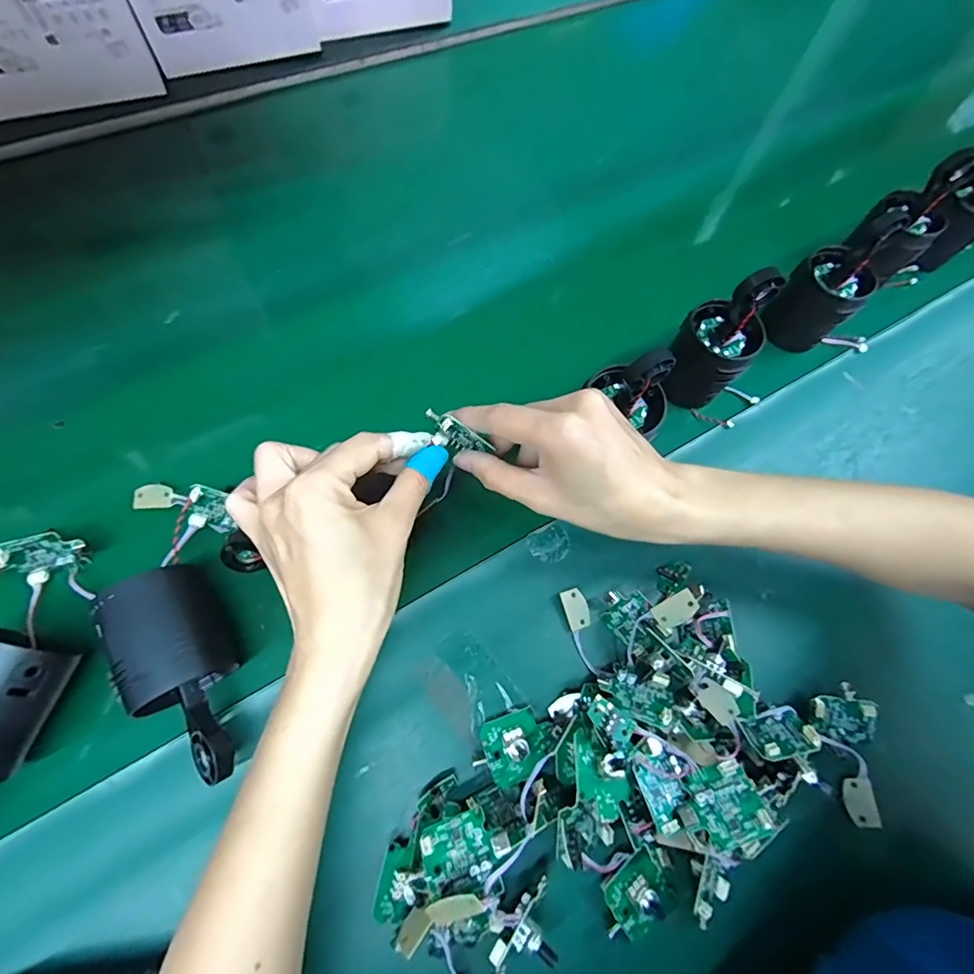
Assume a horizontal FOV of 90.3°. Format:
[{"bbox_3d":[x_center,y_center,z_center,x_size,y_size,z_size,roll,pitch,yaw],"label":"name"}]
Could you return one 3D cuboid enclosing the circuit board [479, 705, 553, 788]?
[{"bbox_3d":[0.019,0.152,0.286,0.040,0.011,0.035,-20,71,-16],"label":"circuit board"}]

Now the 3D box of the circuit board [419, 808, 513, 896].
[{"bbox_3d":[-0.011,0.177,0.239,0.042,0.007,0.027,-21,54,-2],"label":"circuit board"}]

